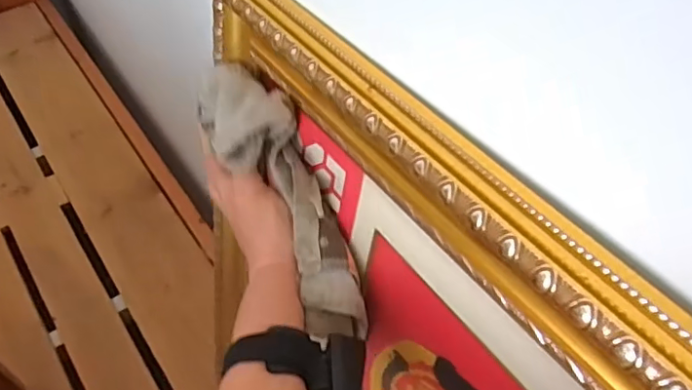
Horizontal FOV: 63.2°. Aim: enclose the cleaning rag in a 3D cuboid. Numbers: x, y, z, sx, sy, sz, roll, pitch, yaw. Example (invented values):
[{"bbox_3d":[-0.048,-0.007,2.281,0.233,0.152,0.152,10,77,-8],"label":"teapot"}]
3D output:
[{"bbox_3d":[-0.052,0.004,0.447,0.070,0.051,0.245,-24,85,-17],"label":"cleaning rag"}]

